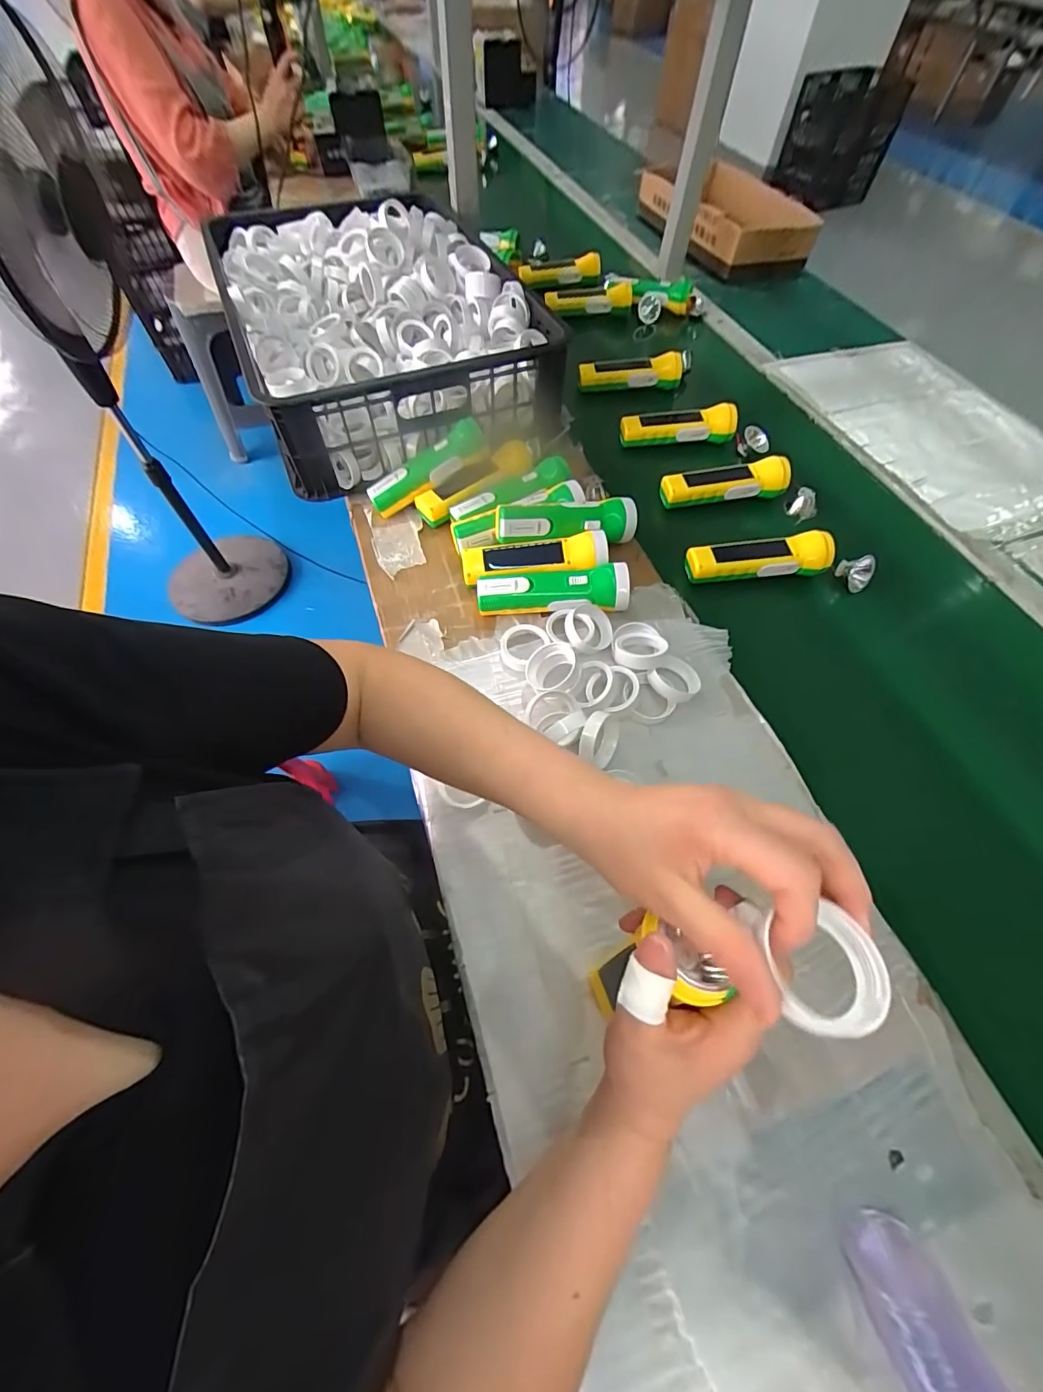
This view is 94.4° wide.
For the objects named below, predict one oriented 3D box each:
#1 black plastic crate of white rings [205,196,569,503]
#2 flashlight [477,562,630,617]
[{"bbox_3d":[-0.215,-0.558,0.733,0.390,0.140,0.562,-21,63,-13],"label":"black plastic crate of white rings"},{"bbox_3d":[0.035,-0.116,0.544,0.165,0.045,0.042,0,60,-2],"label":"flashlight"}]

